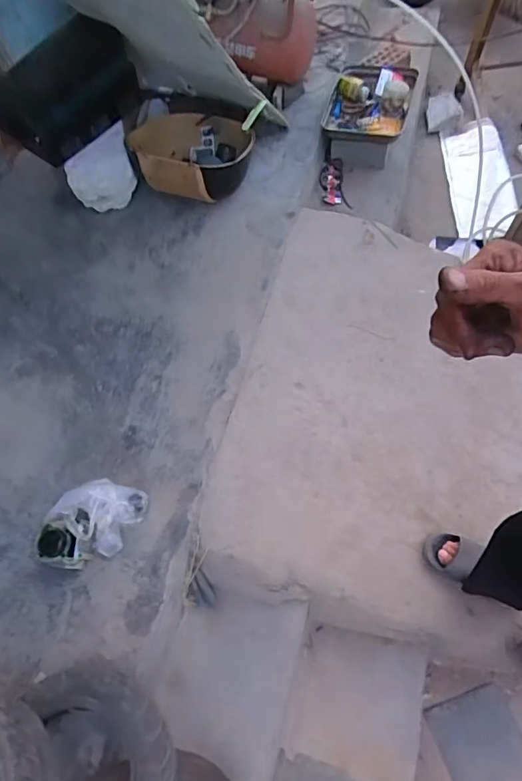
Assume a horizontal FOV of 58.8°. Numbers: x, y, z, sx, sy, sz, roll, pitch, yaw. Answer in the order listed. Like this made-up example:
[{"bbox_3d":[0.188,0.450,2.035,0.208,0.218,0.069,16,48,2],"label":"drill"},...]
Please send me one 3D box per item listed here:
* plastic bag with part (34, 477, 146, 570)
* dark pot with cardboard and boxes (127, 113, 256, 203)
[{"bbox_3d":[-0.377,0.290,1.020,0.248,0.130,0.152,-26,70,-7],"label":"plastic bag with part"},{"bbox_3d":[-0.210,-0.681,1.352,0.348,0.138,0.230,5,66,10],"label":"dark pot with cardboard and boxes"}]

